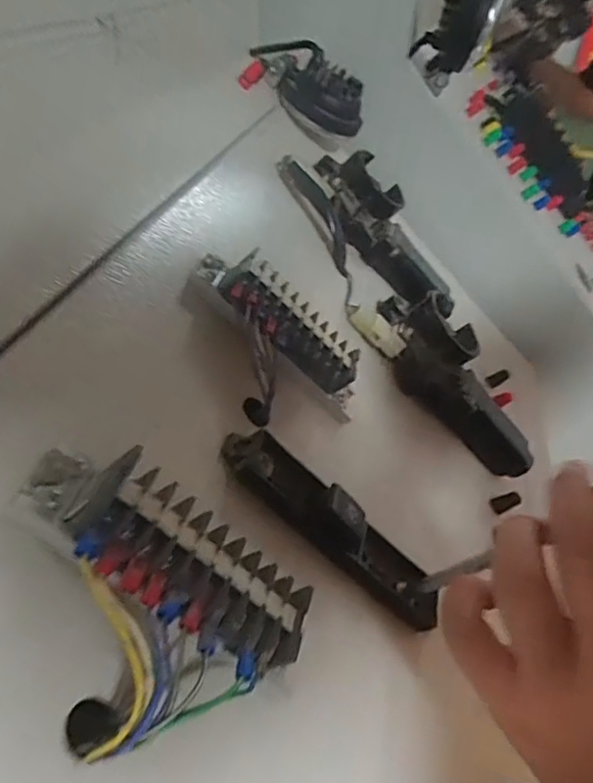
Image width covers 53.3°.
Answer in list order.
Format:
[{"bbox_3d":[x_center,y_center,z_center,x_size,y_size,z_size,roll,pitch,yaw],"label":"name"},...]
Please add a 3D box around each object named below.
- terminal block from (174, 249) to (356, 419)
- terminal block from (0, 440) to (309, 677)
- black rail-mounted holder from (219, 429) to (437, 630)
[{"bbox_3d":[-0.005,-0.031,0.325,0.117,0.031,0.039,39,31,-23],"label":"terminal block"},{"bbox_3d":[-0.040,0.055,0.195,0.105,0.026,0.039,38,37,-13],"label":"terminal block"},{"bbox_3d":[0.021,0.065,0.285,0.133,0.021,0.029,44,35,-18],"label":"black rail-mounted holder"}]

